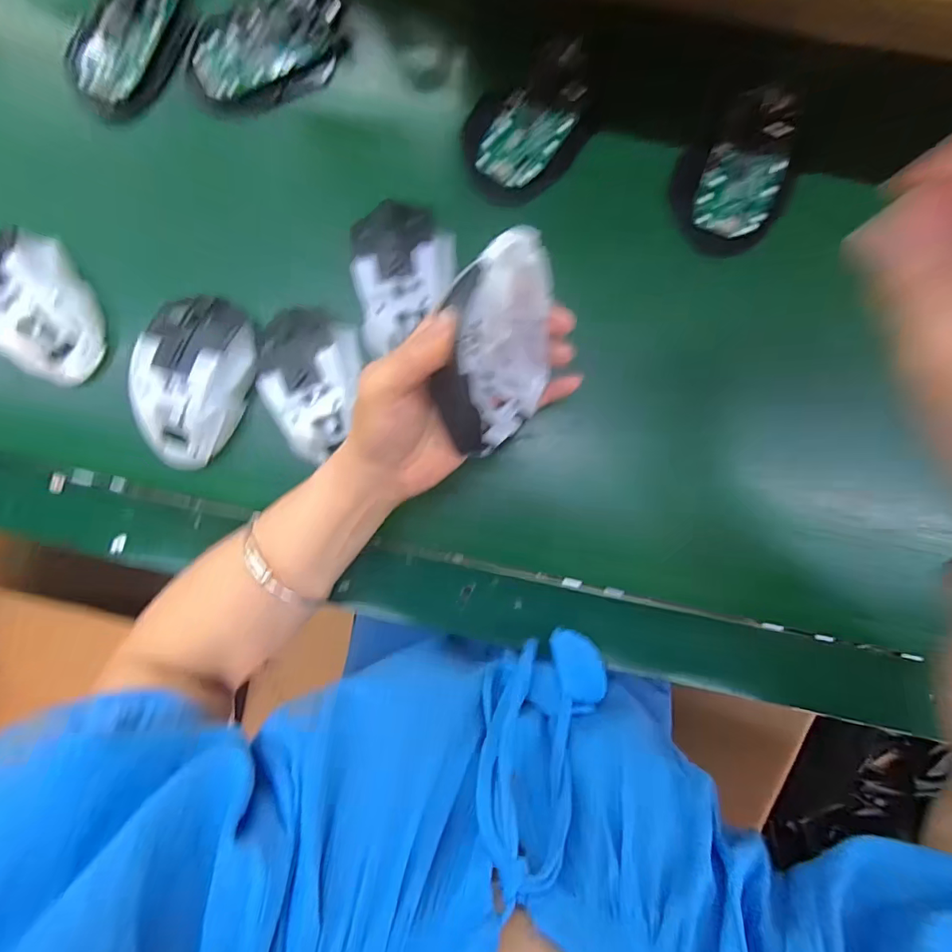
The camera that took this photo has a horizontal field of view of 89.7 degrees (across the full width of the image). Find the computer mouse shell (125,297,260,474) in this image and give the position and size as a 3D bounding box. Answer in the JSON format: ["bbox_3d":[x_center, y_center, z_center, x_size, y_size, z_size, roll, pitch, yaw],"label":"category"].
[{"bbox_3d":[-0.189,-0.062,0.323,0.065,0.033,0.114,15,90,2],"label":"computer mouse shell"}]

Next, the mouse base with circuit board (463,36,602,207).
[{"bbox_3d":[0.038,-0.243,0.330,0.073,0.015,0.116,37,91,2],"label":"mouse base with circuit board"}]

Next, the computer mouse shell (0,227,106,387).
[{"bbox_3d":[-0.305,-0.120,0.329,0.067,0.037,0.108,-36,89,2],"label":"computer mouse shell"}]

